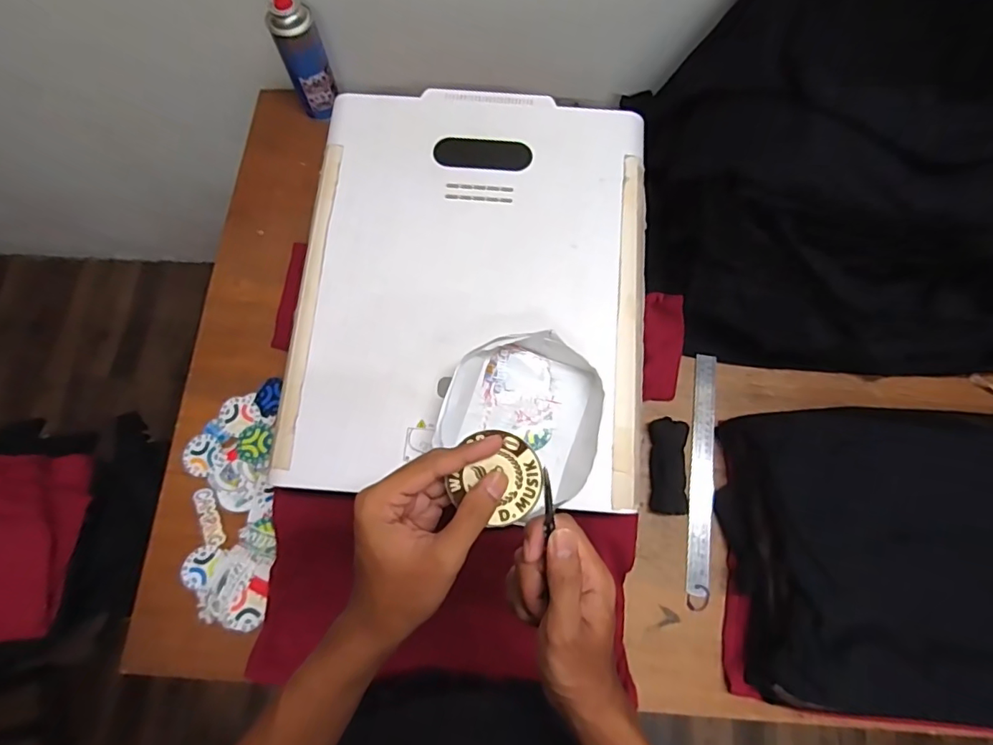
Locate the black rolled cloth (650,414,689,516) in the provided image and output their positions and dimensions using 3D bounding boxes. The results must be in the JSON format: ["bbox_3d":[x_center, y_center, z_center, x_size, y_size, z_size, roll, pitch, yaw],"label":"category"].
[{"bbox_3d":[0.237,0.128,0.720,0.050,0.019,0.126,4,75,1],"label":"black rolled cloth"}]

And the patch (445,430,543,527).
[{"bbox_3d":[0.002,0.071,0.353,0.057,0.006,0.058,0,93,3],"label":"patch"}]

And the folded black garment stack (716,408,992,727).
[{"bbox_3d":[0.559,0.236,0.640,0.508,0.105,0.339,6,75,1],"label":"folded black garment stack"}]

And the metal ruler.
[{"bbox_3d":[0.285,0.133,0.728,0.031,0.006,0.325,6,75,10],"label":"metal ruler"}]

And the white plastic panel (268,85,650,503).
[{"bbox_3d":[-0.028,-0.116,0.623,0.399,0.019,0.508,4,75,1],"label":"white plastic panel"}]

